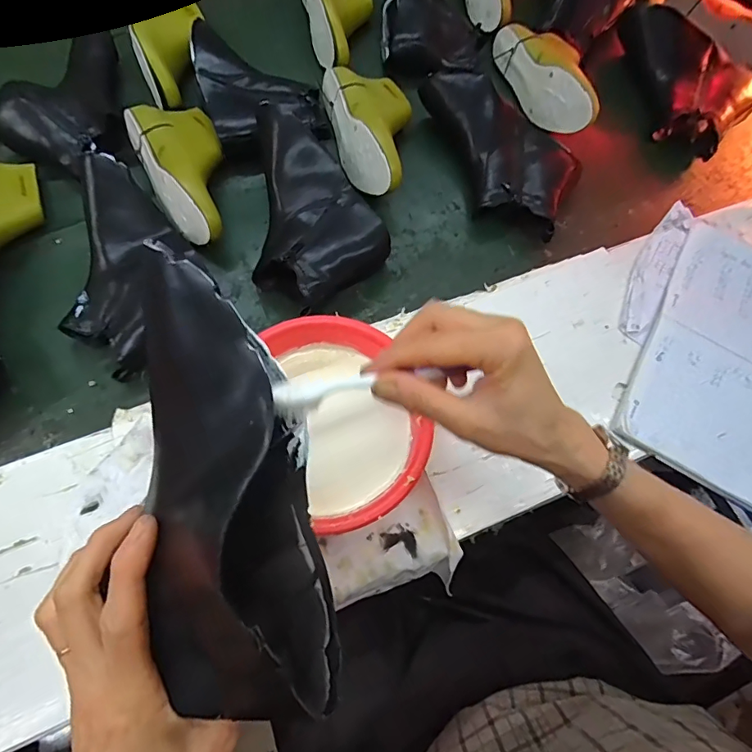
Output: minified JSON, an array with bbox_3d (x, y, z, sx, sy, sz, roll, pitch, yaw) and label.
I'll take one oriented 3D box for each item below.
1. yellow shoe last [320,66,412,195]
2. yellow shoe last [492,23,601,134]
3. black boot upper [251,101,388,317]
[{"bbox_3d":[0.004,-0.333,0.629,0.114,0.074,0.221,-12,69,-7],"label":"yellow shoe last"},{"bbox_3d":[0.257,-0.449,0.692,0.082,0.068,0.228,-16,69,-9],"label":"yellow shoe last"},{"bbox_3d":[-0.101,-0.200,0.568,0.163,0.081,0.247,-39,74,-16],"label":"black boot upper"}]

